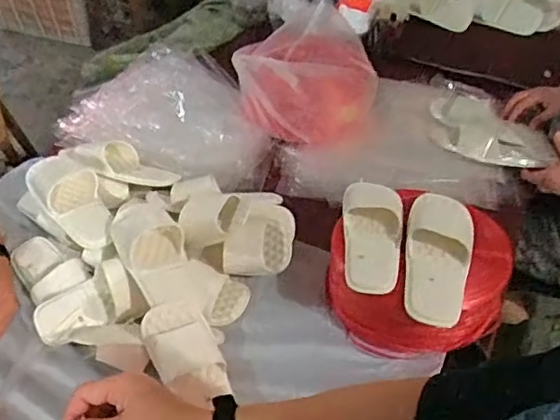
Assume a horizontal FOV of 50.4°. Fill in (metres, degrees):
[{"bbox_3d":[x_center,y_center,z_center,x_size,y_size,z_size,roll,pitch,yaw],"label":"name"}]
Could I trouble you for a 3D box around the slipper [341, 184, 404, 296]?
[{"bbox_3d":[0.150,0.036,0.965,0.095,0.046,0.221,4,56,4],"label":"slipper"}]

